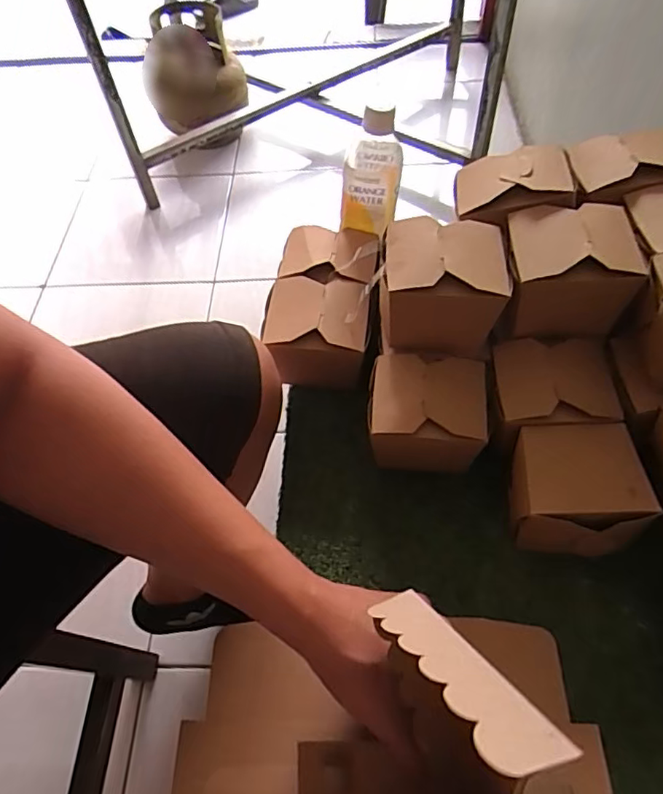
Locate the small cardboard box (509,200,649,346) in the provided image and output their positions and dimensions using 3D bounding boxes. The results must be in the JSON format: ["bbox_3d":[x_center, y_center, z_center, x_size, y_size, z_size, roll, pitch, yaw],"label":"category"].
[{"bbox_3d":[0.197,-0.107,0.485,0.097,0.081,0.081,-2,57,2],"label":"small cardboard box"}]

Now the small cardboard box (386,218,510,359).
[{"bbox_3d":[0.092,-0.096,0.488,0.102,0.087,0.084,4,57,6],"label":"small cardboard box"}]

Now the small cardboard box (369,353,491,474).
[{"bbox_3d":[0.082,0.017,0.516,0.100,0.083,0.088,0,57,3],"label":"small cardboard box"}]

